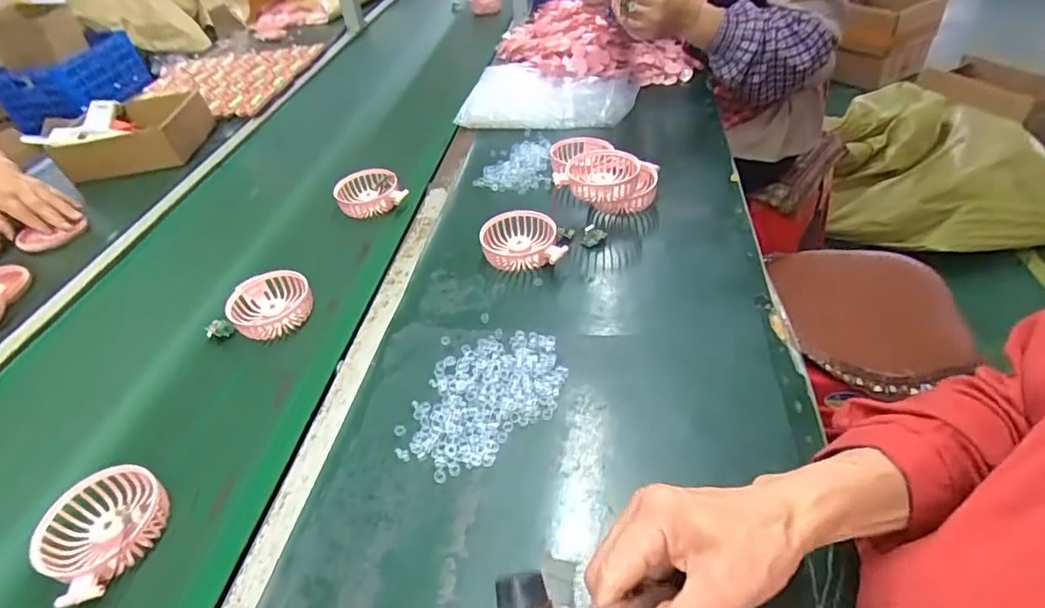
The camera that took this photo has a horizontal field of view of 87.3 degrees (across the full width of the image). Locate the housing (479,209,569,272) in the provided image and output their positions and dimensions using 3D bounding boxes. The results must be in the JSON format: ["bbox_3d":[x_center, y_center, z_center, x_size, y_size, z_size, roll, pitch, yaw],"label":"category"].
[{"bbox_3d":[0.002,-0.075,0.654,0.099,0.035,0.077,3,43,8],"label":"housing"}]

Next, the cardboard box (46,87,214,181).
[{"bbox_3d":[-0.662,-0.297,0.945,0.198,0.070,0.163,-8,41,-1],"label":"cardboard box"}]

